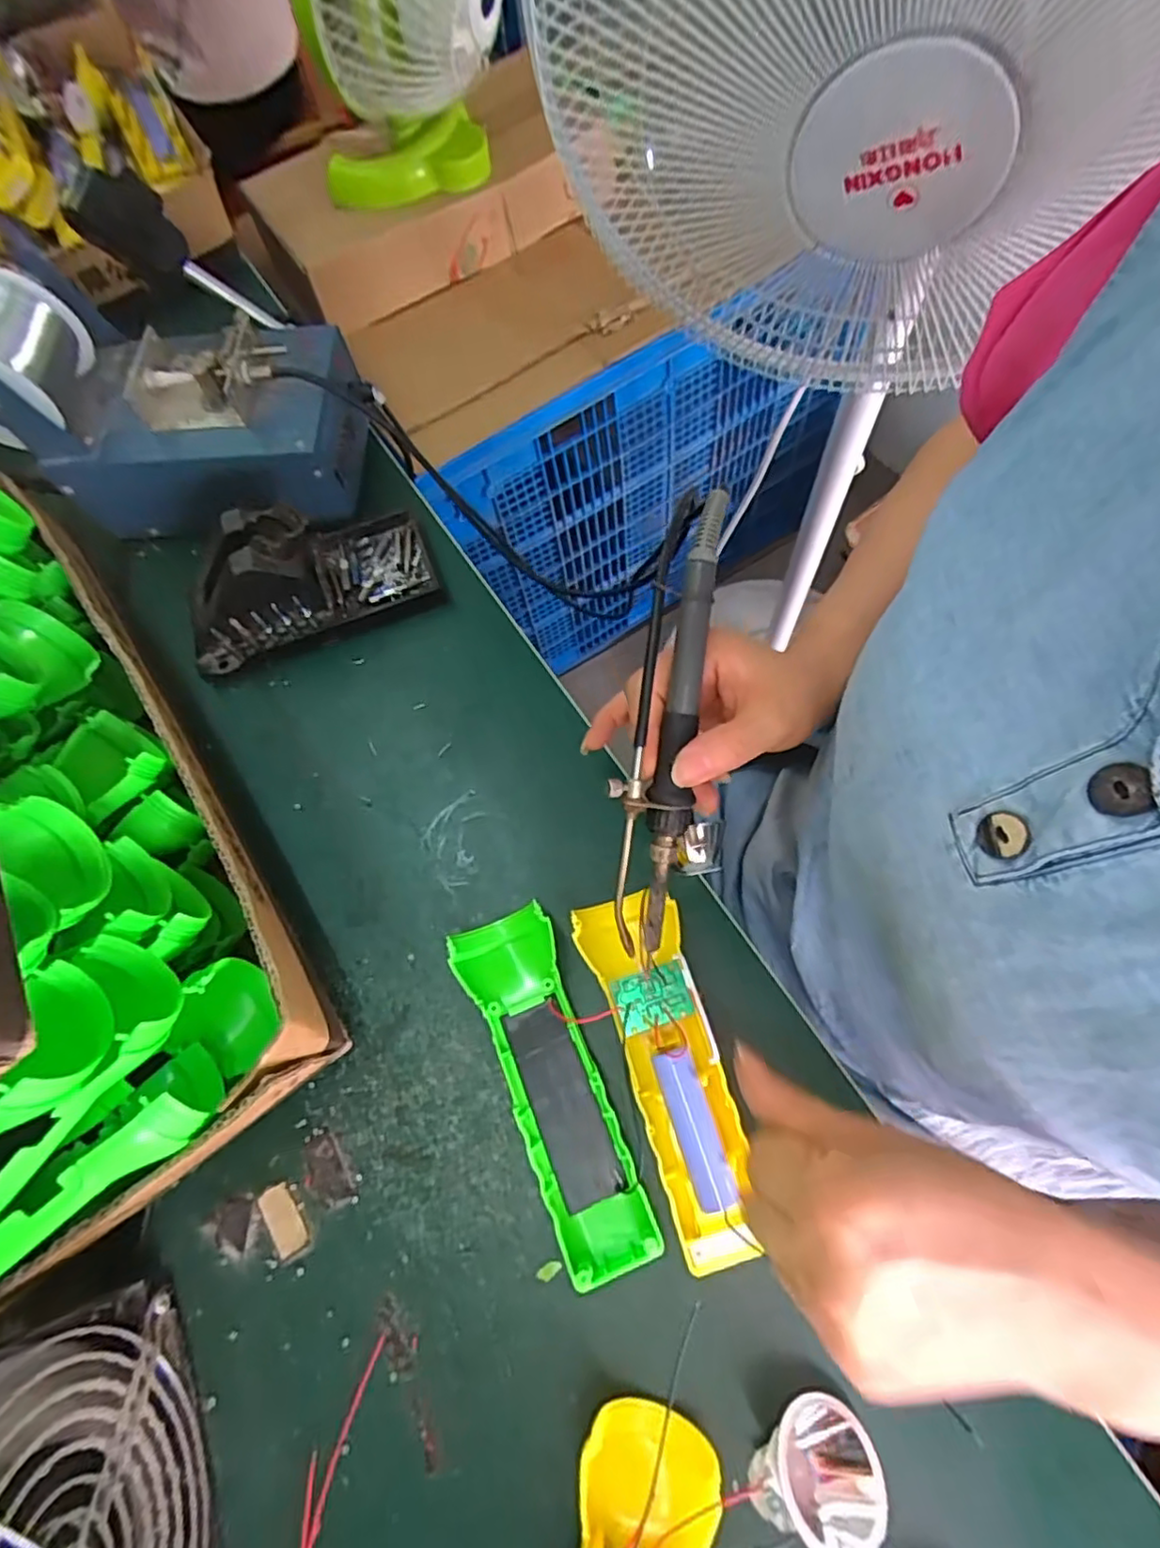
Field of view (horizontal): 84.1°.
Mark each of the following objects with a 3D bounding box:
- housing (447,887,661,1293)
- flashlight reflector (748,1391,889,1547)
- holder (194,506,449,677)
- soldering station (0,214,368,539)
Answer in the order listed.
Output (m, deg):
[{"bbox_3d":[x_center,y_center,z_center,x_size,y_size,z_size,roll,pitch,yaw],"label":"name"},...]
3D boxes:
[{"bbox_3d":[-0.012,0.146,0.311,0.047,0.026,0.162,-23,69,-6],"label":"housing"},{"bbox_3d":[0.089,0.269,0.250,0.047,0.040,0.038,-22,69,-6],"label":"flashlight reflector"},{"bbox_3d":[-0.176,-0.132,0.401,0.152,0.068,0.079,-19,69,-5],"label":"holder"},{"bbox_3d":[-0.256,-0.244,0.411,0.207,0.120,0.110,-1,69,3],"label":"soldering station"}]

